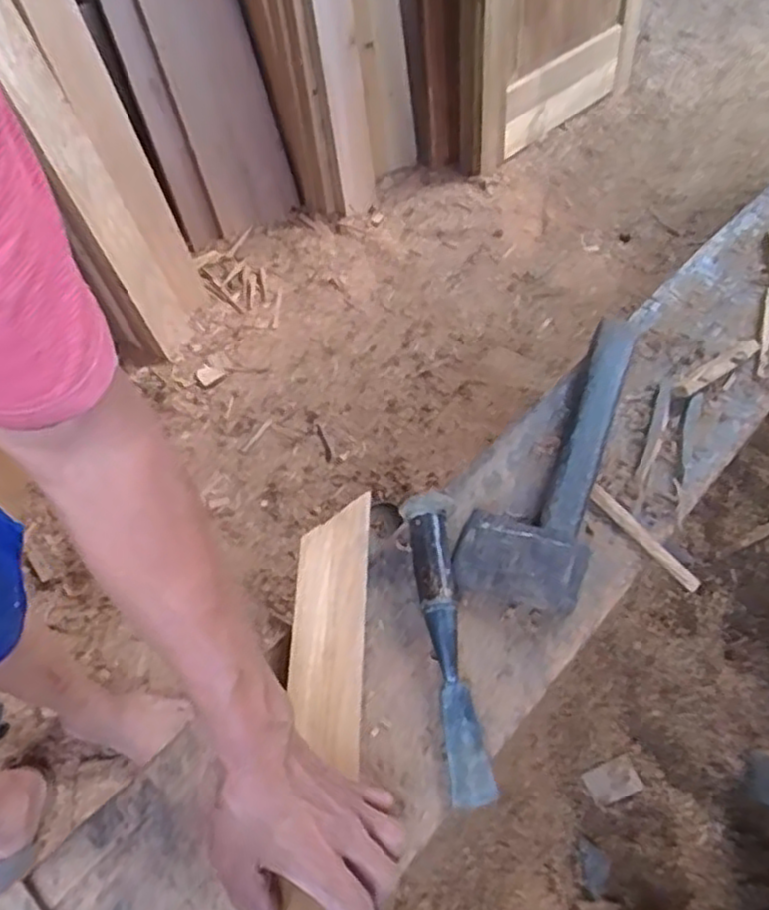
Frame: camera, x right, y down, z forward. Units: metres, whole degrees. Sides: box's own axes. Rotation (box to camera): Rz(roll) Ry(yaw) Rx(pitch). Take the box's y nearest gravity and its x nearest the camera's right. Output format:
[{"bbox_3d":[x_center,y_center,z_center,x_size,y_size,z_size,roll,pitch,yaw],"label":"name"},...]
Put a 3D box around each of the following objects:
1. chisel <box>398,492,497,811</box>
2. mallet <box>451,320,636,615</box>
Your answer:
[{"bbox_3d":[0.050,0.146,0.578,0.040,0.054,0.236,-3,55,-6],"label":"chisel"},{"bbox_3d":[0.159,-0.010,0.692,0.105,0.048,0.321,17,56,9],"label":"mallet"}]

